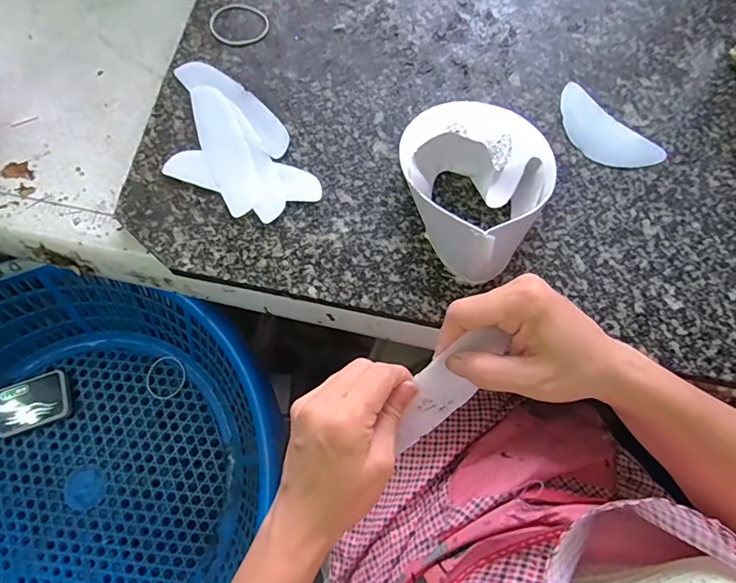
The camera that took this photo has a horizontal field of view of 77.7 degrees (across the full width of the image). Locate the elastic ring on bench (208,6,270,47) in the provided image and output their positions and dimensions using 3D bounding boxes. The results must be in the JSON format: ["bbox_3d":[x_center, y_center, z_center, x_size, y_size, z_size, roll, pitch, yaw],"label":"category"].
[{"bbox_3d":[-0.126,-0.257,0.440,0.062,0.004,0.045,19,76,6],"label":"elastic ring on bench"}]

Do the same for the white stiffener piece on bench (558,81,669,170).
[{"bbox_3d":[0.202,-0.136,0.393,0.047,0.004,0.100,-43,78,-10],"label":"white stiffener piece on bench"}]

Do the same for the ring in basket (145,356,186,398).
[{"bbox_3d":[-0.280,0.117,0.632,0.054,0.005,0.060,-32,70,-8],"label":"ring in basket"}]

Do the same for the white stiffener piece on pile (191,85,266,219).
[{"bbox_3d":[-0.126,-0.127,0.402,0.038,0.004,0.132,-23,76,-5],"label":"white stiffener piece on pile"}]

